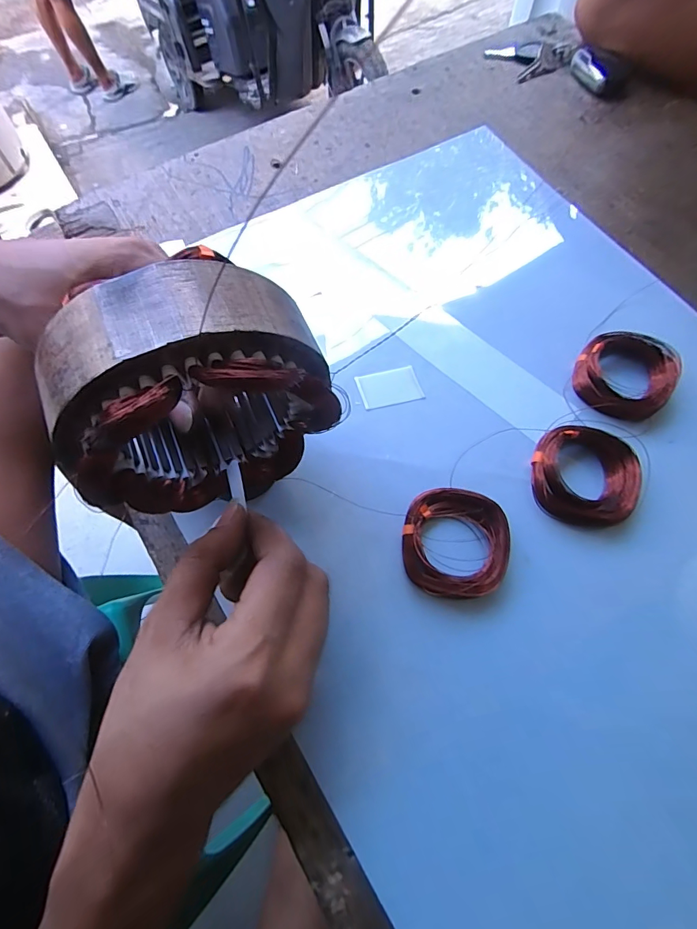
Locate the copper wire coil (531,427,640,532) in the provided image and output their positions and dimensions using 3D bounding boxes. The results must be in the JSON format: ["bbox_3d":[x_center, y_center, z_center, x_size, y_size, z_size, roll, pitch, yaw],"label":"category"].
[{"bbox_3d":[0.148,0.008,0.263,0.057,0.021,0.064,5,68,2],"label":"copper wire coil"}]

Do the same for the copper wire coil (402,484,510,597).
[{"bbox_3d":[0.063,0.046,0.248,0.060,0.010,0.064,0,68,0],"label":"copper wire coil"}]

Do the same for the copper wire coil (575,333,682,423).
[{"bbox_3d":[0.193,-0.064,0.291,0.059,0.020,0.061,0,68,0],"label":"copper wire coil"}]

